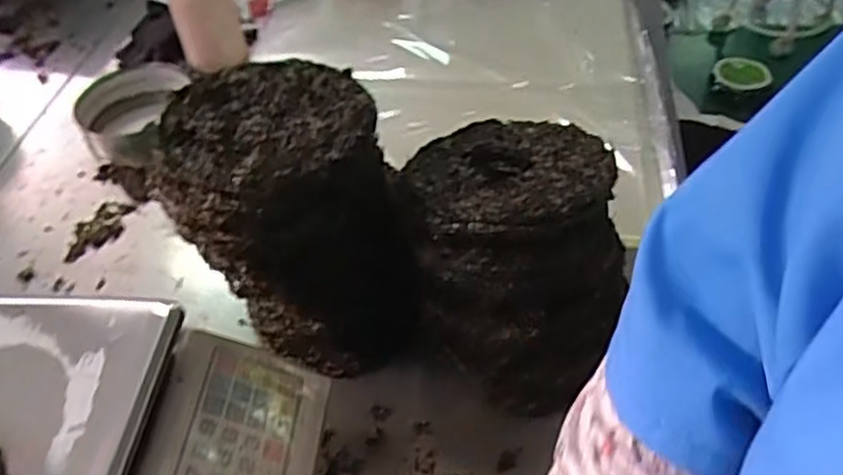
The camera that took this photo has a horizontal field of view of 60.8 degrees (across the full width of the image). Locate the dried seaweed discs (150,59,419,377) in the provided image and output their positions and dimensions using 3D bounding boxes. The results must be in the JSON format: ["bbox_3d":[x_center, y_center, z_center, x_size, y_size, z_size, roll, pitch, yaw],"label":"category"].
[{"bbox_3d":[-0.126,-0.003,0.769,0.222,0.317,0.182,-7,47,-2],"label":"dried seaweed discs"}]

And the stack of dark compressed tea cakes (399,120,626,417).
[{"bbox_3d":[0.094,0.009,0.751,0.212,0.234,0.232,5,47,9],"label":"stack of dark compressed tea cakes"}]

